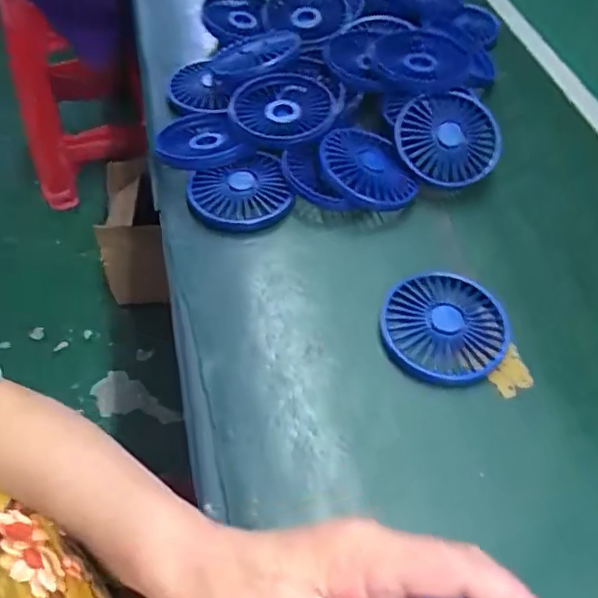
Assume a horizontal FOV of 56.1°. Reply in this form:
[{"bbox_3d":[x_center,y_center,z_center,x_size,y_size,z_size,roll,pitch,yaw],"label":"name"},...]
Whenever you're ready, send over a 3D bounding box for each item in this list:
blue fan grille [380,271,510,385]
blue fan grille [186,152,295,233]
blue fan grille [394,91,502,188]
[{"bbox_3d":[0.103,0.016,0.394,0.087,0.016,0.090,7,54,2],"label":"blue fan grille"},{"bbox_3d":[-0.049,-0.086,0.464,0.082,0.021,0.075,-13,55,-11],"label":"blue fan grille"},{"bbox_3d":[0.130,-0.141,0.485,0.087,0.018,0.092,0,74,1],"label":"blue fan grille"}]

